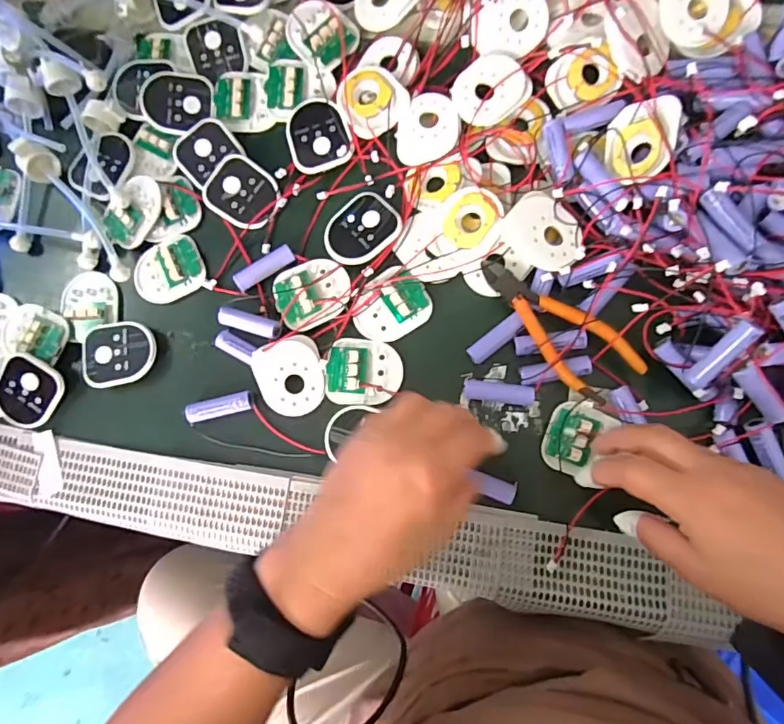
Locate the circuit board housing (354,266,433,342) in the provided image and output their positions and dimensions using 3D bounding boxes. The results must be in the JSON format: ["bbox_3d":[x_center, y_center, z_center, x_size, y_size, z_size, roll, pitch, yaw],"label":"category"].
[{"bbox_3d":[-0.002,-0.043,0.382,0.058,0.009,0.049,-34,77,-1],"label":"circuit board housing"}]

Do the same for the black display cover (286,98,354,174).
[{"bbox_3d":[-0.060,-0.184,0.398,0.049,0.010,0.058,-16,78,3],"label":"black display cover"}]

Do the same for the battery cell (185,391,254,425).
[{"bbox_3d":[-0.131,0.034,0.381,0.052,0.011,0.015,-15,78,4],"label":"battery cell"}]

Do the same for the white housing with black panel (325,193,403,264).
[{"bbox_3d":[-0.023,-0.103,0.386,0.058,0.009,0.050,-43,77,-3],"label":"white housing with black panel"}]

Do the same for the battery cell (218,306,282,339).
[{"bbox_3d":[-0.110,-0.030,0.387,0.052,0.011,0.015,15,81,9],"label":"battery cell"}]

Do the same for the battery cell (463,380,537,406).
[{"bbox_3d":[0.078,0.022,0.366,0.050,0.011,0.014,7,80,8],"label":"battery cell"}]

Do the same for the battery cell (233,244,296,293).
[{"bbox_3d":[-0.101,-0.075,0.392,0.049,0.012,0.016,-32,77,0],"label":"battery cell"}]

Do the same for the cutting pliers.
[{"bbox_3d":[0.113,-0.024,0.355,0.129,0.016,0.047,40,86,12],"label":"cutting pliers"}]

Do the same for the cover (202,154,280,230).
[{"bbox_3d":[-0.122,-0.136,0.400,0.060,0.009,0.049,37,91,8],"label":"cover"}]

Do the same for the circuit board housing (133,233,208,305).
[{"bbox_3d":[-0.183,-0.076,0.405,0.056,0.008,0.049,-26,77,1],"label":"circuit board housing"}]

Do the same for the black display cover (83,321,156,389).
[{"bbox_3d":[-0.215,-0.007,0.395,0.056,0.012,0.048,-14,78,4],"label":"black display cover"}]

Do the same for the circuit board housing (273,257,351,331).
[{"bbox_3d":[-0.062,-0.054,0.385,0.058,0.009,0.047,-31,77,0],"label":"circuit board housing"}]

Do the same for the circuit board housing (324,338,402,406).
[{"bbox_3d":[-0.021,0.007,0.377,0.056,0.009,0.049,2,79,7],"label":"circuit board housing"}]

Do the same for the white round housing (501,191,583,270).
[{"bbox_3d":[0.111,-0.096,0.359,0.054,0.017,0.047,42,86,12],"label":"white round housing"}]

